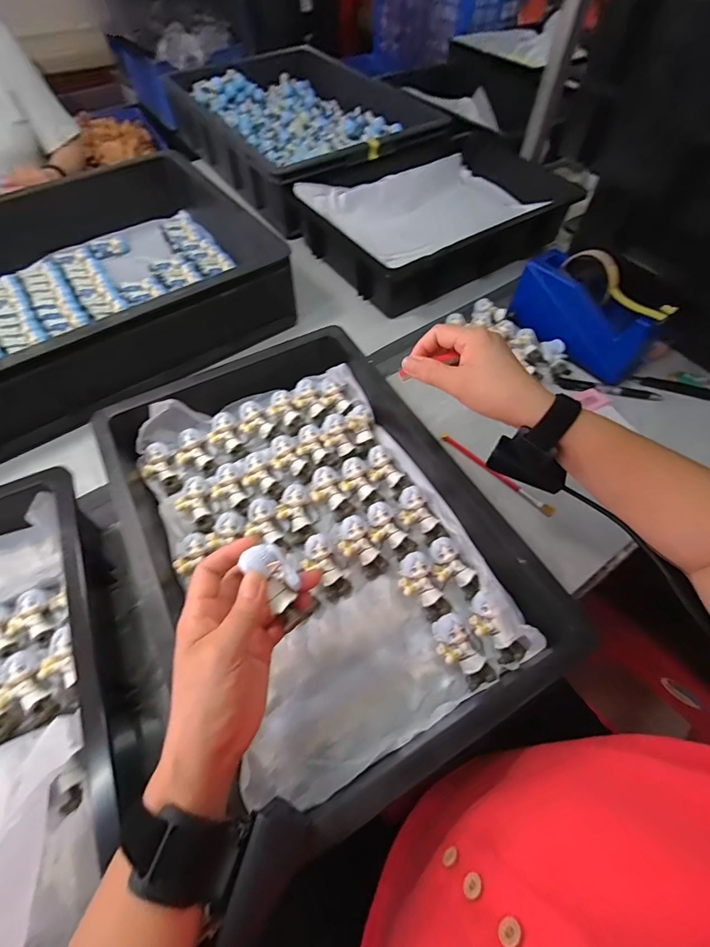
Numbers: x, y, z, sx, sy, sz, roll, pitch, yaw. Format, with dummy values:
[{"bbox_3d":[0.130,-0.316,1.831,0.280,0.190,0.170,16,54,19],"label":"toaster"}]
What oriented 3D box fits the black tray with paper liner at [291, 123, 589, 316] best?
[{"bbox_3d":[0.158,-0.478,0.757,0.446,0.119,0.326,-27,62,-16],"label":"black tray with paper liner"}]

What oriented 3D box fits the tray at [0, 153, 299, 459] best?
[{"bbox_3d":[-0.449,-0.273,0.619,0.572,0.128,0.432,-35,64,-20],"label":"tray"}]

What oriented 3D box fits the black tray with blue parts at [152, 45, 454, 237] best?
[{"bbox_3d":[-0.120,-0.760,0.908,0.383,0.129,0.565,-32,63,-19],"label":"black tray with blue parts"}]

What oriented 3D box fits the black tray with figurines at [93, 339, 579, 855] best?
[{"bbox_3d":[-0.047,0.048,0.419,0.301,0.074,0.452,-26,61,-15],"label":"black tray with figurines"}]

